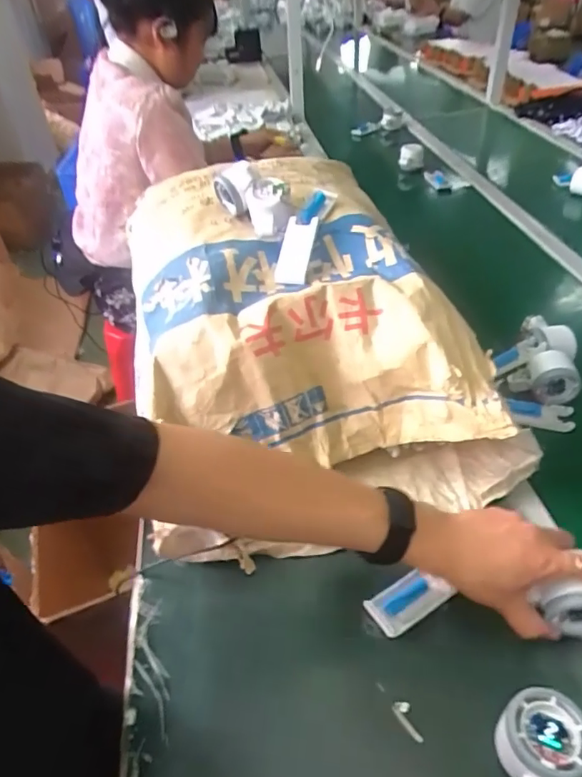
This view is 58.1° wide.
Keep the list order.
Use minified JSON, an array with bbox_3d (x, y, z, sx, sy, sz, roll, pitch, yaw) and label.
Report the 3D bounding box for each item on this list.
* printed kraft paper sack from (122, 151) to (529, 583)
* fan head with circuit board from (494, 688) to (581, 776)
[{"bbox_3d":[-0.011,-0.111,0.731,0.381,0.201,0.639,-12,42,-9],"label":"printed kraft paper sack"},{"bbox_3d":[0.178,0.267,0.383,0.057,0.042,0.081,30,51,32],"label":"fan head with circuit board"}]

